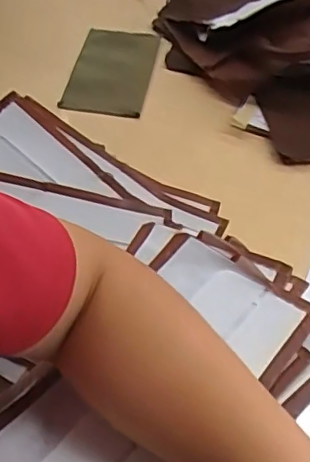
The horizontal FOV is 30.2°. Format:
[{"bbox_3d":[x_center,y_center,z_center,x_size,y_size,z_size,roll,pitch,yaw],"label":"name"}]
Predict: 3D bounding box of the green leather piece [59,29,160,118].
[{"bbox_3d":[-0.058,-0.221,0.790,0.103,0.012,0.176,9,51,3],"label":"green leather piece"}]

